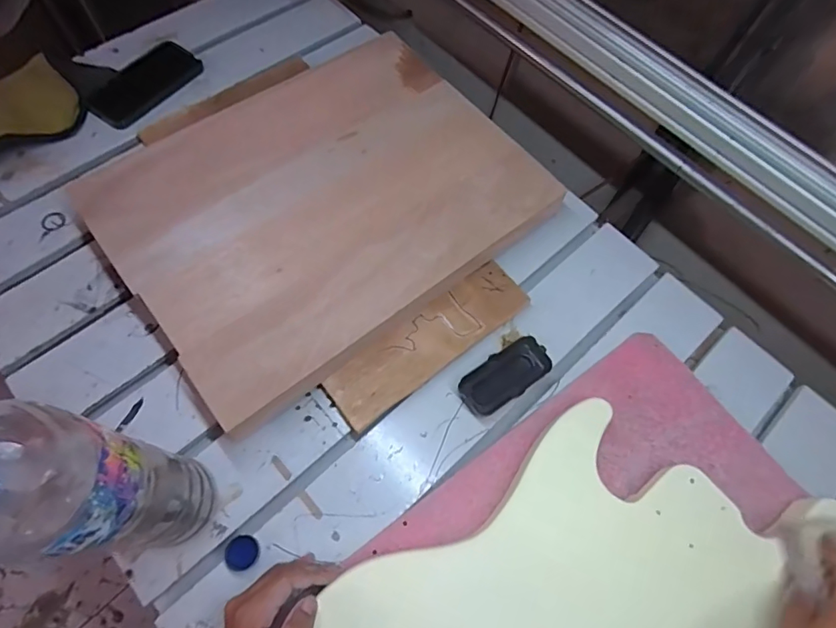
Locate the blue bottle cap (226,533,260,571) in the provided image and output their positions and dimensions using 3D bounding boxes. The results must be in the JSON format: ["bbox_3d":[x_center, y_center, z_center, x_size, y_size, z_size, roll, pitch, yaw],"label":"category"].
[{"bbox_3d":[-0.173,0.235,0.474,0.030,0.008,0.030,1,67,-3],"label":"blue bottle cap"}]

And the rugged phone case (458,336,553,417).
[{"bbox_3d":[0.102,0.074,0.564,0.109,0.025,0.052,-30,72,-15],"label":"rugged phone case"}]

